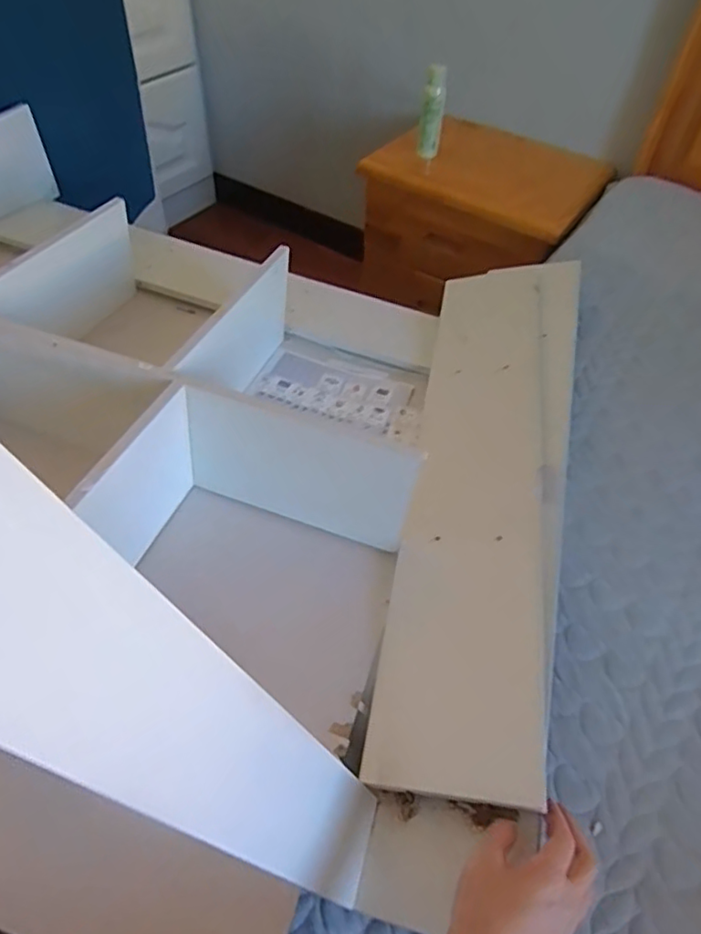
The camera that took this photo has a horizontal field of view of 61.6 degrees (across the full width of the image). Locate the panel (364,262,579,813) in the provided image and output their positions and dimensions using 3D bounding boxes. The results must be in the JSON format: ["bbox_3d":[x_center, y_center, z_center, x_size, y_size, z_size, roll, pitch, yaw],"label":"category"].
[{"bbox_3d":[0.167,-0.018,0.695,0.180,0.025,0.722,3,51,16],"label":"panel"}]

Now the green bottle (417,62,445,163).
[{"bbox_3d":[0.158,-0.684,1.142,0.047,0.155,0.046,9,52,3],"label":"green bottle"}]

